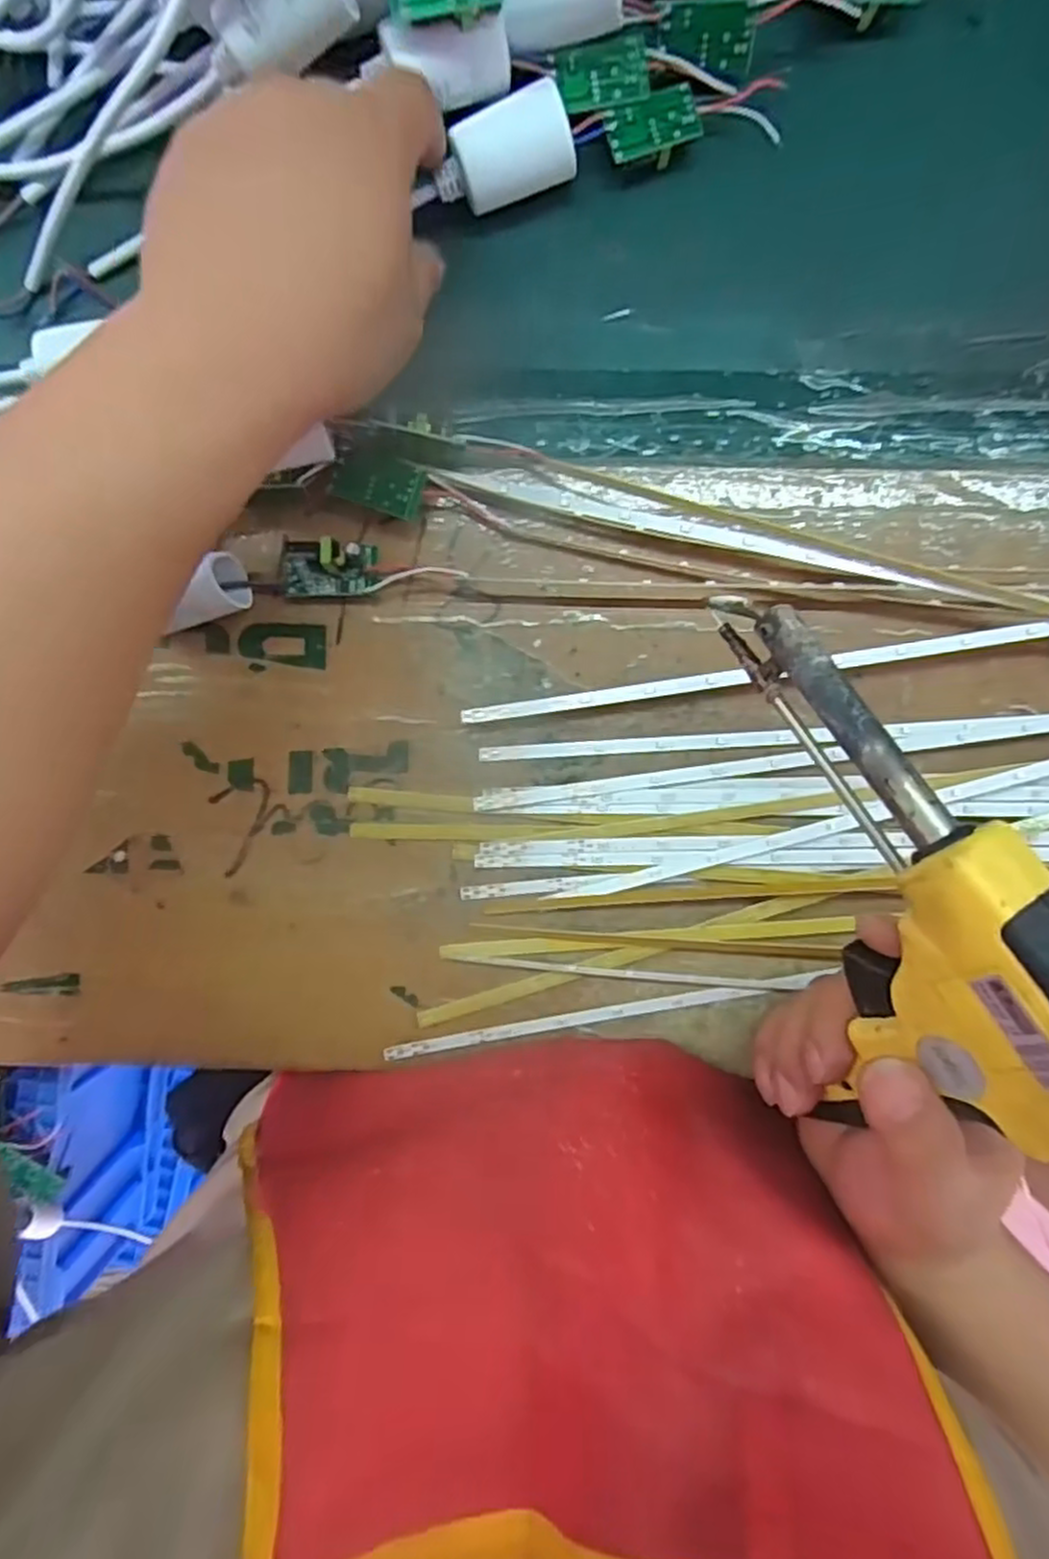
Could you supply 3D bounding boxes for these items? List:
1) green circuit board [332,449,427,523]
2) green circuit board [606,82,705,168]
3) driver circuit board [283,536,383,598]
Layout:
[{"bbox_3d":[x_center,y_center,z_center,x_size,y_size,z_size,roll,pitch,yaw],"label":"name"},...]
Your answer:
[{"bbox_3d":[-0.058,-0.120,0.297,0.035,0.010,0.021,21,102,5],"label":"green circuit board"},{"bbox_3d":[0.051,-0.256,0.288,0.037,0.008,0.020,-20,94,3],"label":"green circuit board"},{"bbox_3d":[-0.079,-0.087,0.300,0.037,0.018,0.021,-2,94,1],"label":"driver circuit board"}]

